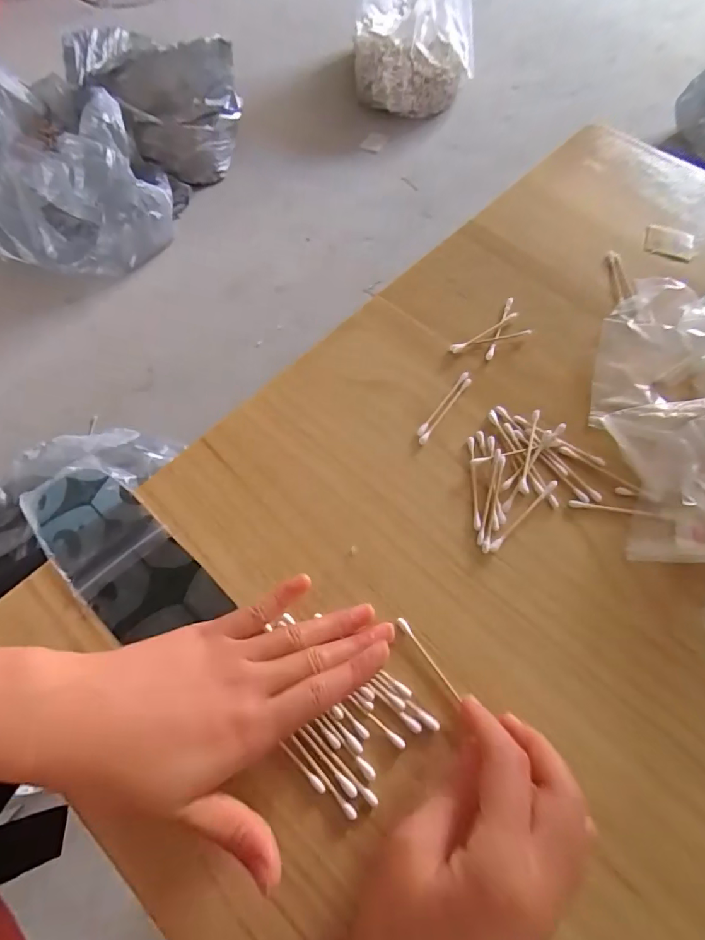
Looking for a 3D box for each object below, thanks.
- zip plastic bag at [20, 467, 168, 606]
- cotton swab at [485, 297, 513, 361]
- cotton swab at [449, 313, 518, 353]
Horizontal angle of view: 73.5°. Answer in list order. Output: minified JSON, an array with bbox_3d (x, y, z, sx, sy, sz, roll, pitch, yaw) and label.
[{"bbox_3d":[-0.175,0.034,0.313,0.091,0.005,0.063,41,71,17],"label":"zip plastic bag"},{"bbox_3d":[0.123,-0.119,0.393,0.006,0.004,0.068,22,66,9],"label":"cotton swab"},{"bbox_3d":[0.110,-0.116,0.391,0.070,0.004,0.008,-33,69,-15],"label":"cotton swab"}]

